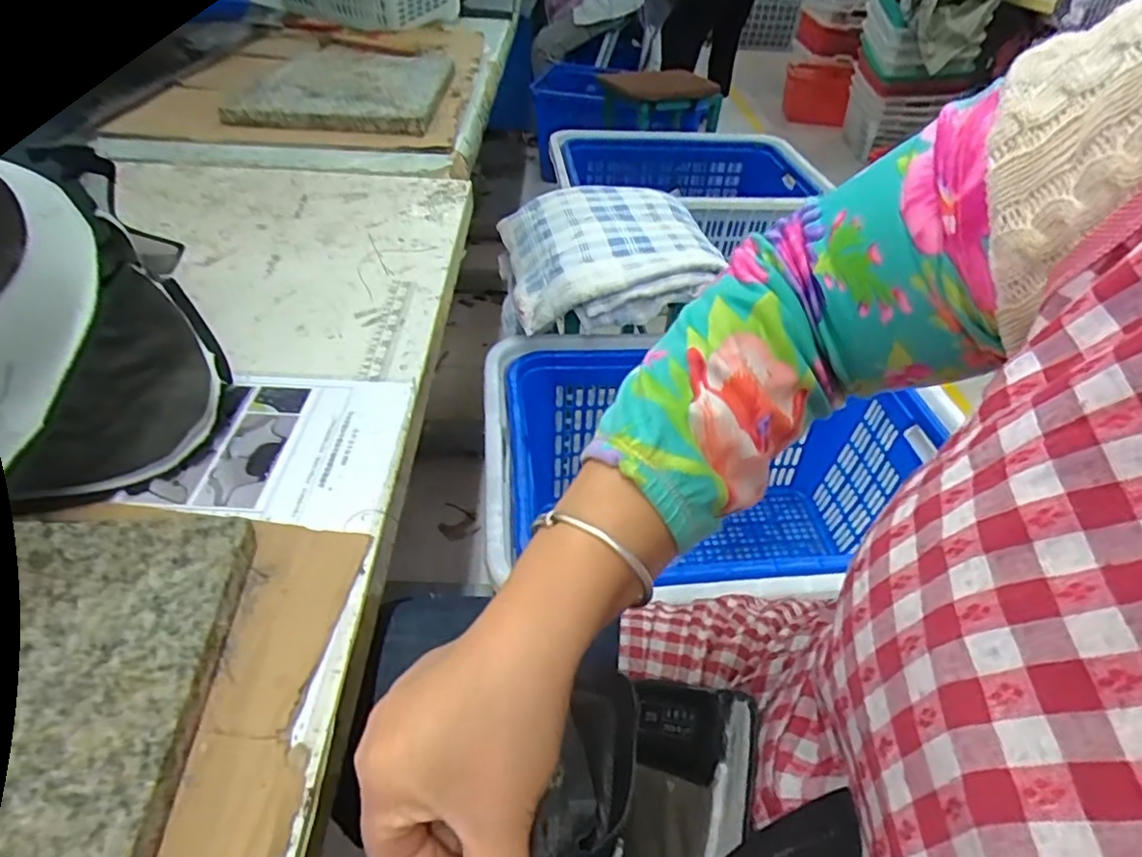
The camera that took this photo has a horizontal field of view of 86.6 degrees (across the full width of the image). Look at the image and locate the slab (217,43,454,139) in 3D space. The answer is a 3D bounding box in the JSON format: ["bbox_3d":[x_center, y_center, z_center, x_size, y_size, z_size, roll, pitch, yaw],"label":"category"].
[{"bbox_3d":[-0.364,-0.592,1.035,0.286,0.034,0.449,1,43,-5],"label":"slab"}]

